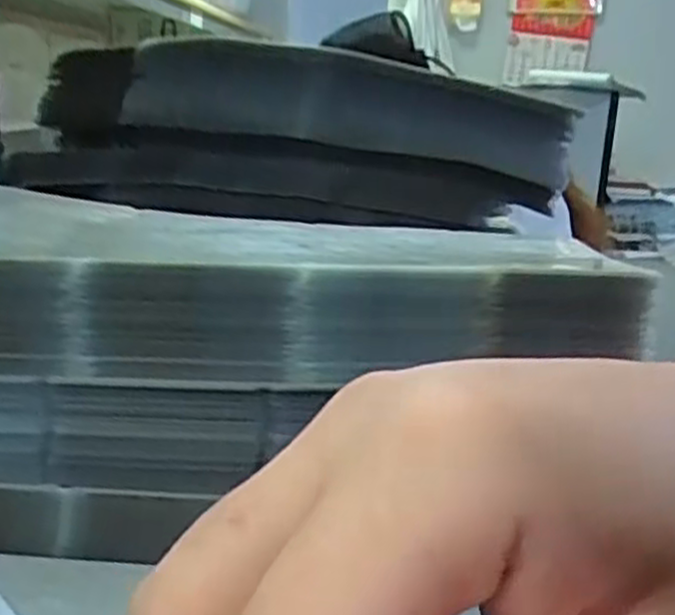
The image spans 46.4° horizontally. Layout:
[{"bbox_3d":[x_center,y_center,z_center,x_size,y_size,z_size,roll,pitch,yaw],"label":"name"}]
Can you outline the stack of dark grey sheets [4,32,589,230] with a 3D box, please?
[{"bbox_3d":[-0.041,-0.141,0.643,0.443,0.135,0.072,6,16,12],"label":"stack of dark grey sheets"}]

